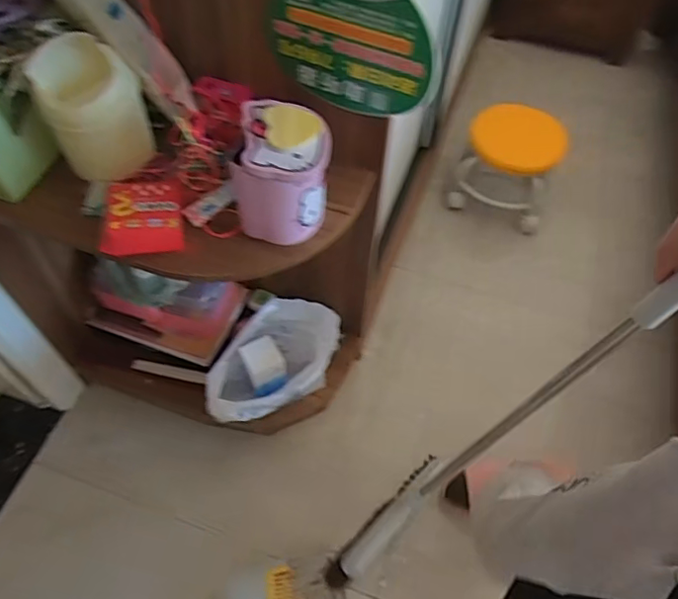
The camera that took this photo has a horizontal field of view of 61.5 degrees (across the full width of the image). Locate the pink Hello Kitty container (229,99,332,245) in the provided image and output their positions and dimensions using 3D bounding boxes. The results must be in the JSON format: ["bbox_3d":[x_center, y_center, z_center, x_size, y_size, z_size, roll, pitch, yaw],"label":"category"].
[{"bbox_3d":[-0.072,-0.167,0.763,0.114,0.153,0.115,7,58,2],"label":"pink Hello Kitty container"}]

